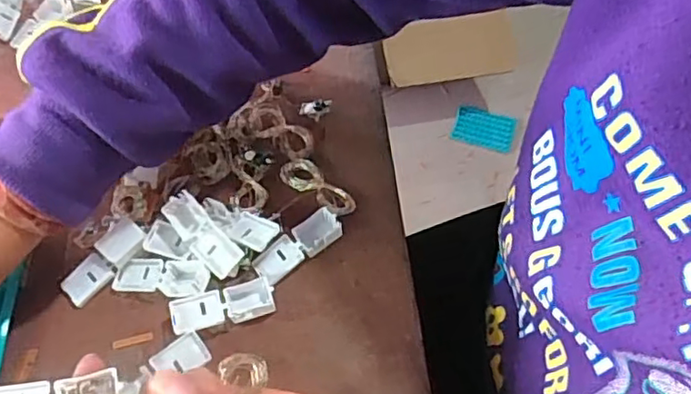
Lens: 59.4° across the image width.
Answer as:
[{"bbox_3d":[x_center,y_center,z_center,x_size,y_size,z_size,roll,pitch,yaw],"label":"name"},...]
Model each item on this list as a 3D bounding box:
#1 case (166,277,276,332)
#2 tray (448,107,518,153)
[{"bbox_3d":[-0.068,0.061,0.336,0.055,0.008,0.020,-14,60,-8],"label":"case"},{"bbox_3d":[0.302,-0.151,1.315,0.130,0.014,0.098,14,60,9],"label":"tray"}]

